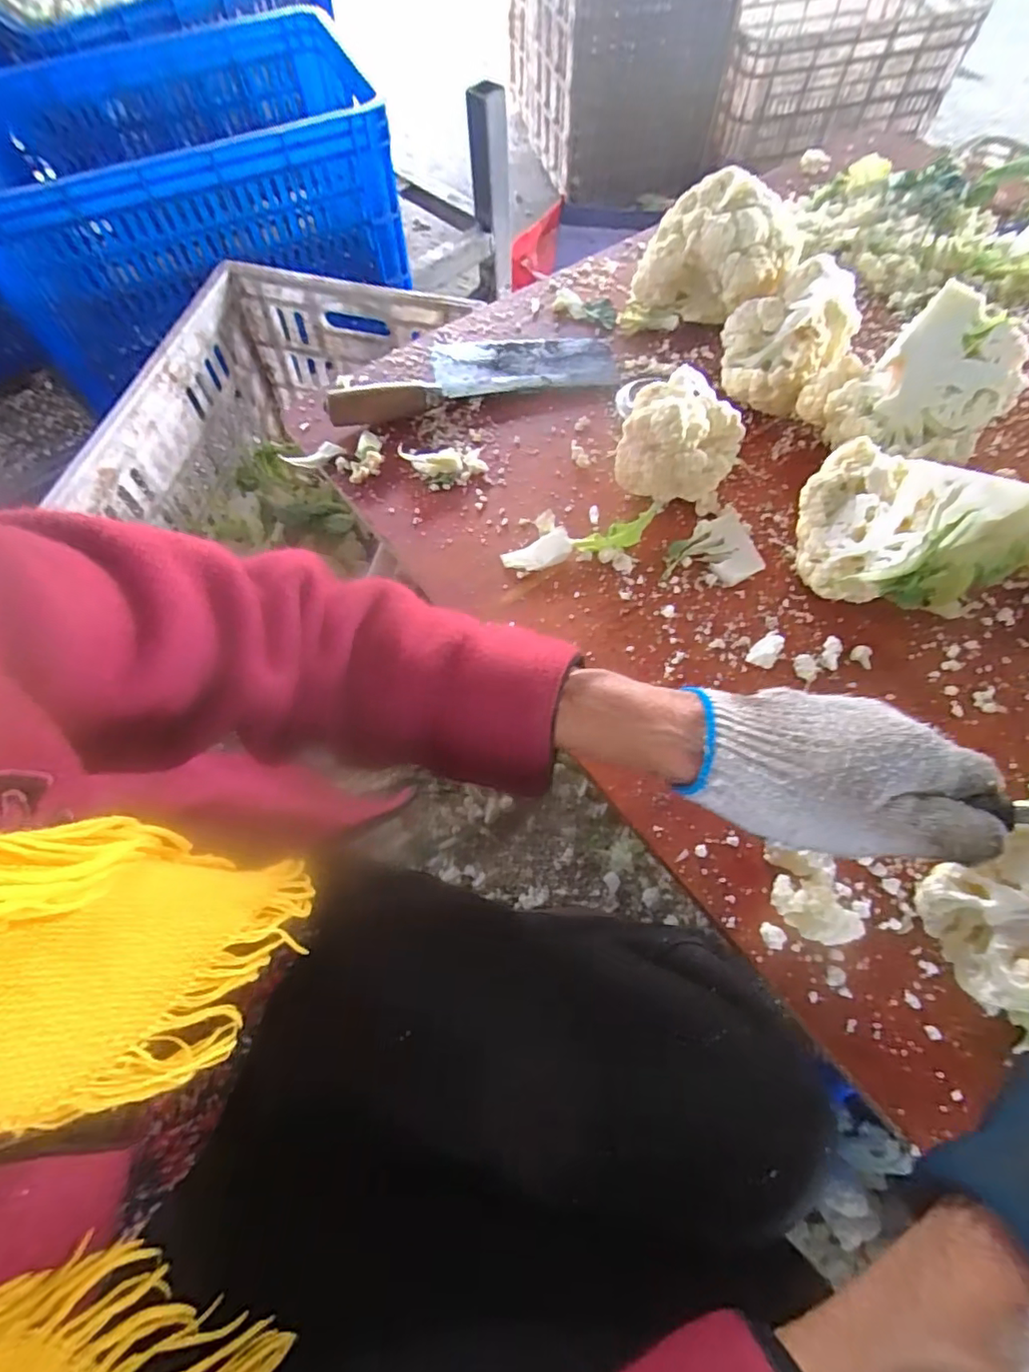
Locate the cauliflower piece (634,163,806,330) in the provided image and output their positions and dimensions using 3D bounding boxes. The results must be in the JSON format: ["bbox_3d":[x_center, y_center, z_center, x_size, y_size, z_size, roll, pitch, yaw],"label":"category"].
[{"bbox_3d":[0.185,-0.386,0.543,0.137,0.104,0.088,33,70,16],"label":"cauliflower piece"}]

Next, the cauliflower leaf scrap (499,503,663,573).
[{"bbox_3d":[0.050,-0.110,0.442,0.119,0.019,0.031,-12,64,10],"label":"cauliflower leaf scrap"}]

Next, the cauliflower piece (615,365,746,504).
[{"bbox_3d":[0.125,-0.183,0.448,0.082,0.079,0.071,20,67,11],"label":"cauliflower piece"}]

